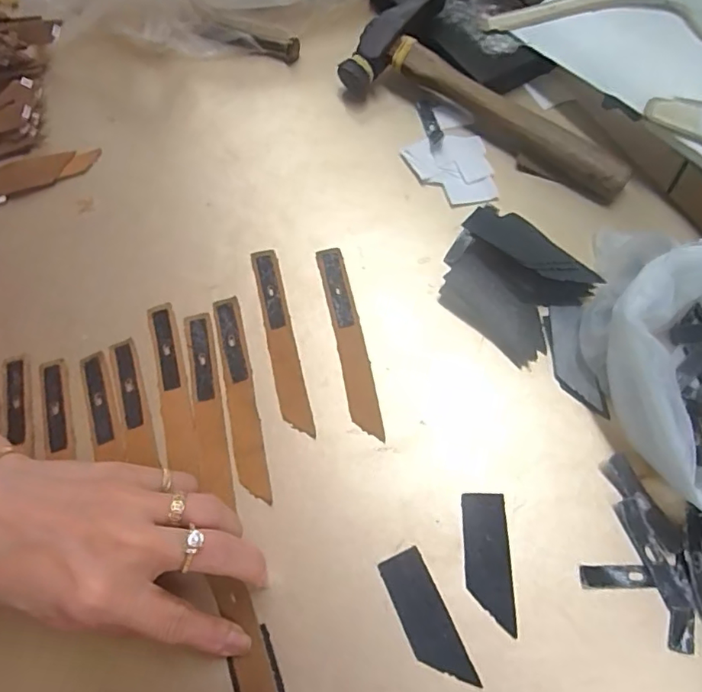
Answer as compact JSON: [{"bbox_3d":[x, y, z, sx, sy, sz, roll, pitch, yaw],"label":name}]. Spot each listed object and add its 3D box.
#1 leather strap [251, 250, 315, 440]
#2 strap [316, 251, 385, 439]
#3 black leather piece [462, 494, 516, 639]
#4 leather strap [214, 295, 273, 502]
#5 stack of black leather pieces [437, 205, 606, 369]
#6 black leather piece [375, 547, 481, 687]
[{"bbox_3d":[-0.043,-0.006,0.323,0.016,0.004,0.124,-14,66,-3],"label":"leather strap"},{"bbox_3d":[-0.001,-0.006,0.322,0.017,0.004,0.127,-12,66,-2],"label":"strap"},{"bbox_3d":[0.069,0.108,0.268,0.022,0.004,0.063,-1,66,3],"label":"black leather piece"},{"bbox_3d":[-0.066,0.027,0.310,0.018,0.004,0.125,-14,66,-3],"label":"leather strap"},{"bbox_3d":[0.096,-0.041,0.323,0.083,0.024,0.071,40,74,18],"label":"stack of black leather pieces"},{"bbox_3d":[0.037,0.134,0.258,0.022,0.004,0.063,-23,67,-7],"label":"black leather piece"}]

